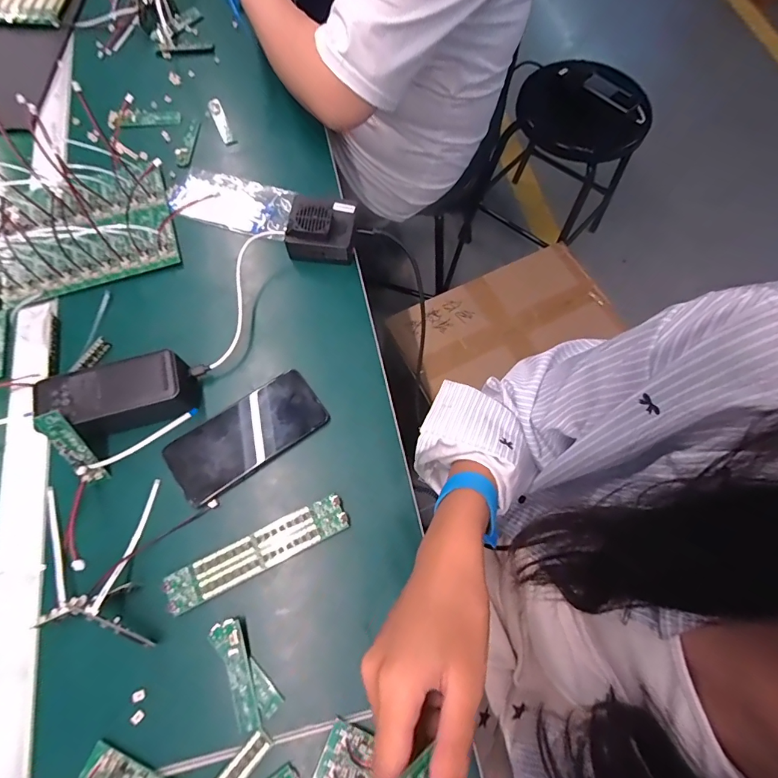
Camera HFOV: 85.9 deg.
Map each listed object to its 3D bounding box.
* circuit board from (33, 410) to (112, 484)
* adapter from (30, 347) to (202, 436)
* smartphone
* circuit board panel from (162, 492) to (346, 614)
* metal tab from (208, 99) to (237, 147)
[{"bbox_3d":[-0.293,0.057,0.387,0.023,0.010,0.080,-27,117,-11],"label":"circuit board"},{"bbox_3d":[-0.264,0.011,0.415,0.131,0.054,0.066,-14,72,-7],"label":"adapter"},{"bbox_3d":[-0.145,0.045,0.431,0.157,0.011,0.072,-34,76,-13],"label":"smartphone"},{"bbox_3d":[-0.120,0.149,0.387,0.169,0.006,0.035,-25,74,-10],"label":"circuit board panel"},{"bbox_3d":[-0.235,-0.375,0.586,0.019,0.004,0.074,-23,87,-10],"label":"metal tab"}]

